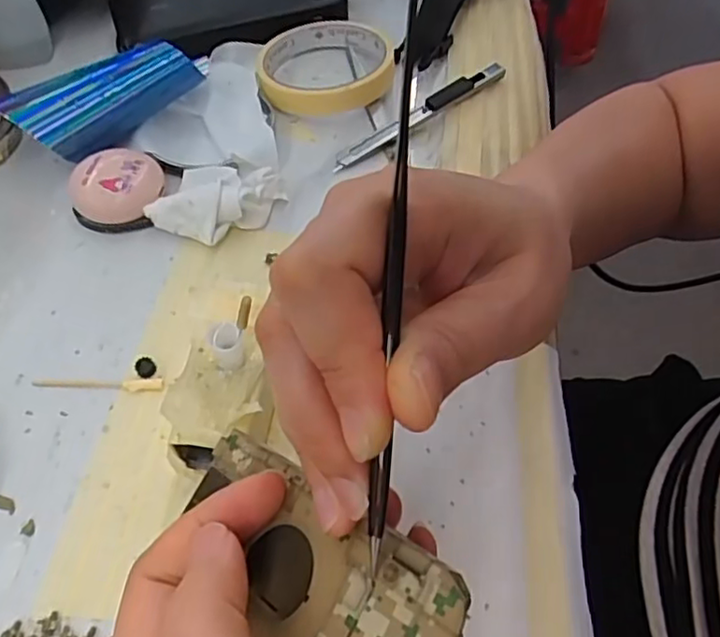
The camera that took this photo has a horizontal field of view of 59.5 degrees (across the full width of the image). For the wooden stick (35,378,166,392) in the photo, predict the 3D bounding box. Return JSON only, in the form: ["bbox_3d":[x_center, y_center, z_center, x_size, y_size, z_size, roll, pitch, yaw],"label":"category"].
[{"bbox_3d":[-0.119,0.030,0.285,0.059,0.004,0.006,1,55,-1],"label":"wooden stick"}]

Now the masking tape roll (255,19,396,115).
[{"bbox_3d":[-0.022,-0.167,0.409,0.086,0.021,0.087,1,55,-1],"label":"masking tape roll"}]

